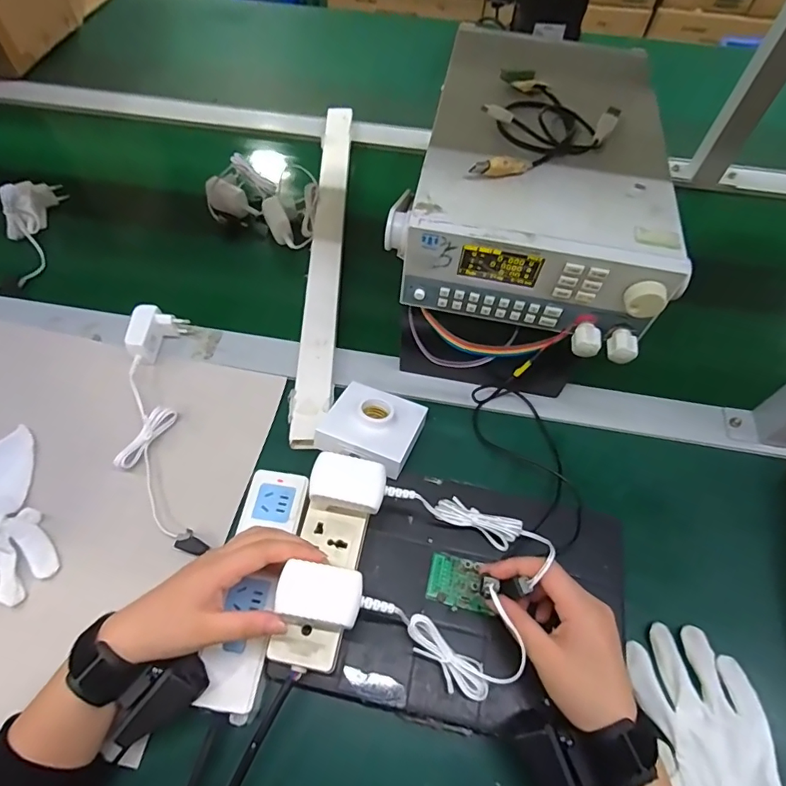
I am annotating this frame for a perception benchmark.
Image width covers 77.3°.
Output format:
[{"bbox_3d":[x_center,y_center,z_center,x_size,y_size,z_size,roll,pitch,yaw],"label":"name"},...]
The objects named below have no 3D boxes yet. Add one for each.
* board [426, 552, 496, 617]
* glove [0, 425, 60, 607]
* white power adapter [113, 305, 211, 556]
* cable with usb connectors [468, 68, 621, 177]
[{"bbox_3d":[0.059,0.162,0.419,0.055,0.013,0.039,13,64,7],"label":"board"},{"bbox_3d":[-0.371,0.113,0.458,0.071,0.022,0.169,-24,62,-14],"label":"glove"},{"bbox_3d":[-0.244,0.031,0.505,0.071,0.043,0.278,-12,60,-8],"label":"white power adapter"},{"bbox_3d":[0.138,-0.240,0.439,0.115,0.027,0.178,17,61,9],"label":"cable with usb connectors"}]

